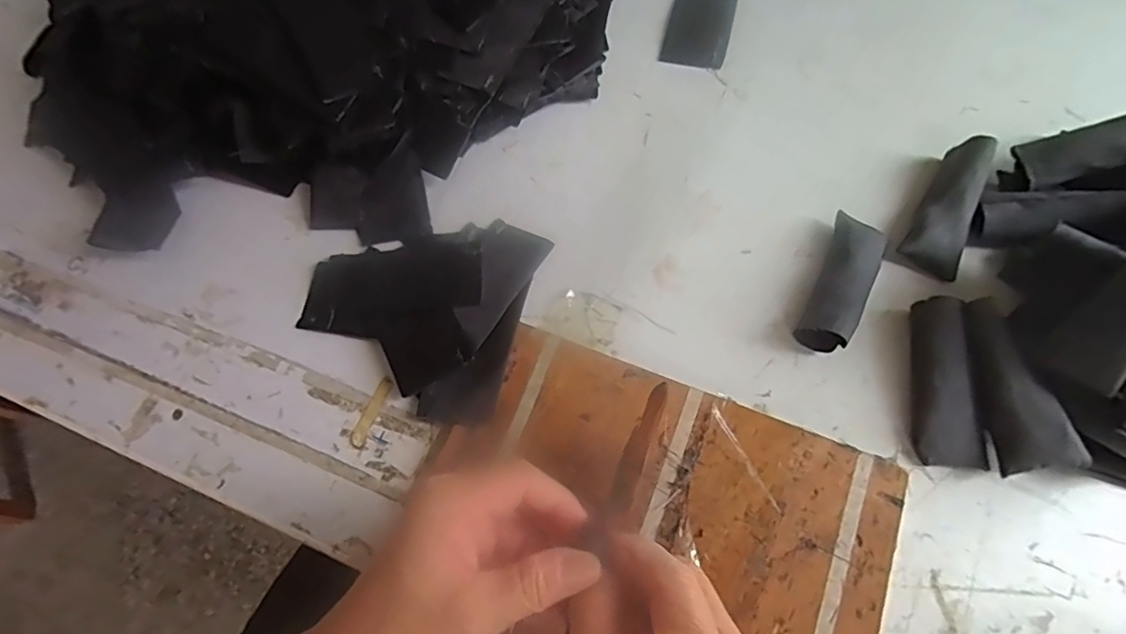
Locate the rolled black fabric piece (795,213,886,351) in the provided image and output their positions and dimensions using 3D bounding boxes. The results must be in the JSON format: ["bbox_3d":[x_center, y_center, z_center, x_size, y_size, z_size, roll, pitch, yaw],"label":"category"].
[{"bbox_3d":[0.196,-0.023,0.395,0.037,0.025,0.106,24,71,13],"label":"rolled black fabric piece"}]

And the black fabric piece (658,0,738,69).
[{"bbox_3d":[0.127,-0.274,0.518,0.056,0.004,0.116,14,69,9],"label":"black fabric piece"}]

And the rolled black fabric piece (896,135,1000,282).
[{"bbox_3d":[0.284,-0.081,0.409,0.039,0.032,0.102,30,72,15],"label":"rolled black fabric piece"}]

